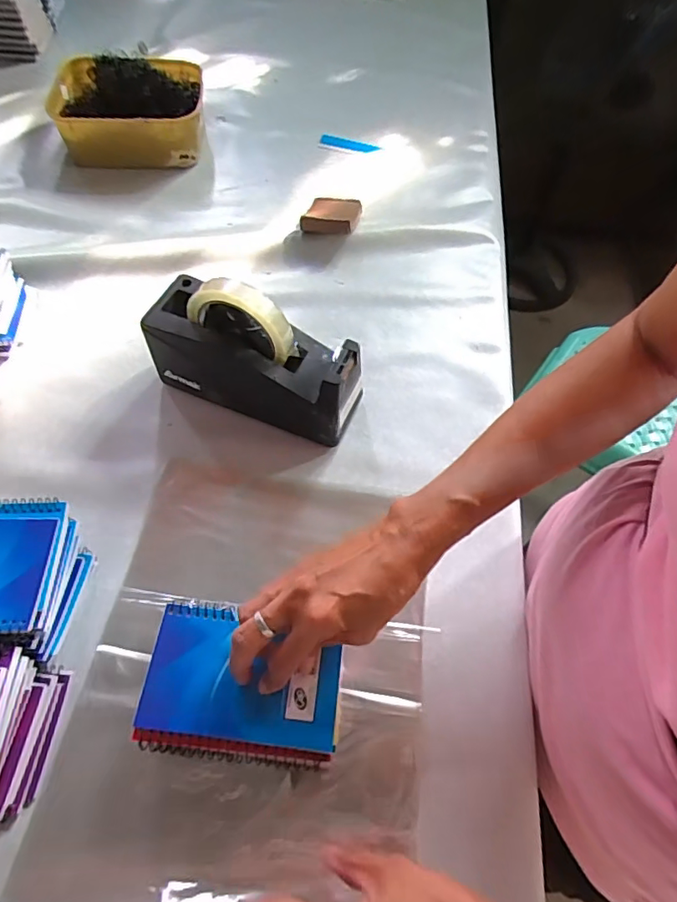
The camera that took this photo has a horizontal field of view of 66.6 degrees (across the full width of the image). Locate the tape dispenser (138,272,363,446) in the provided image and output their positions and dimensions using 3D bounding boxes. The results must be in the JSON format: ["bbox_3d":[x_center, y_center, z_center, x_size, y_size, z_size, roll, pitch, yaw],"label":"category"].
[{"bbox_3d":[-0.082,-0.092,0.497,0.209,0.129,0.076,22,61,10],"label":"tape dispenser"}]

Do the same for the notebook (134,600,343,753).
[{"bbox_3d":[-0.064,0.153,0.357,0.130,0.005,0.082,7,59,1],"label":"notebook"}]

